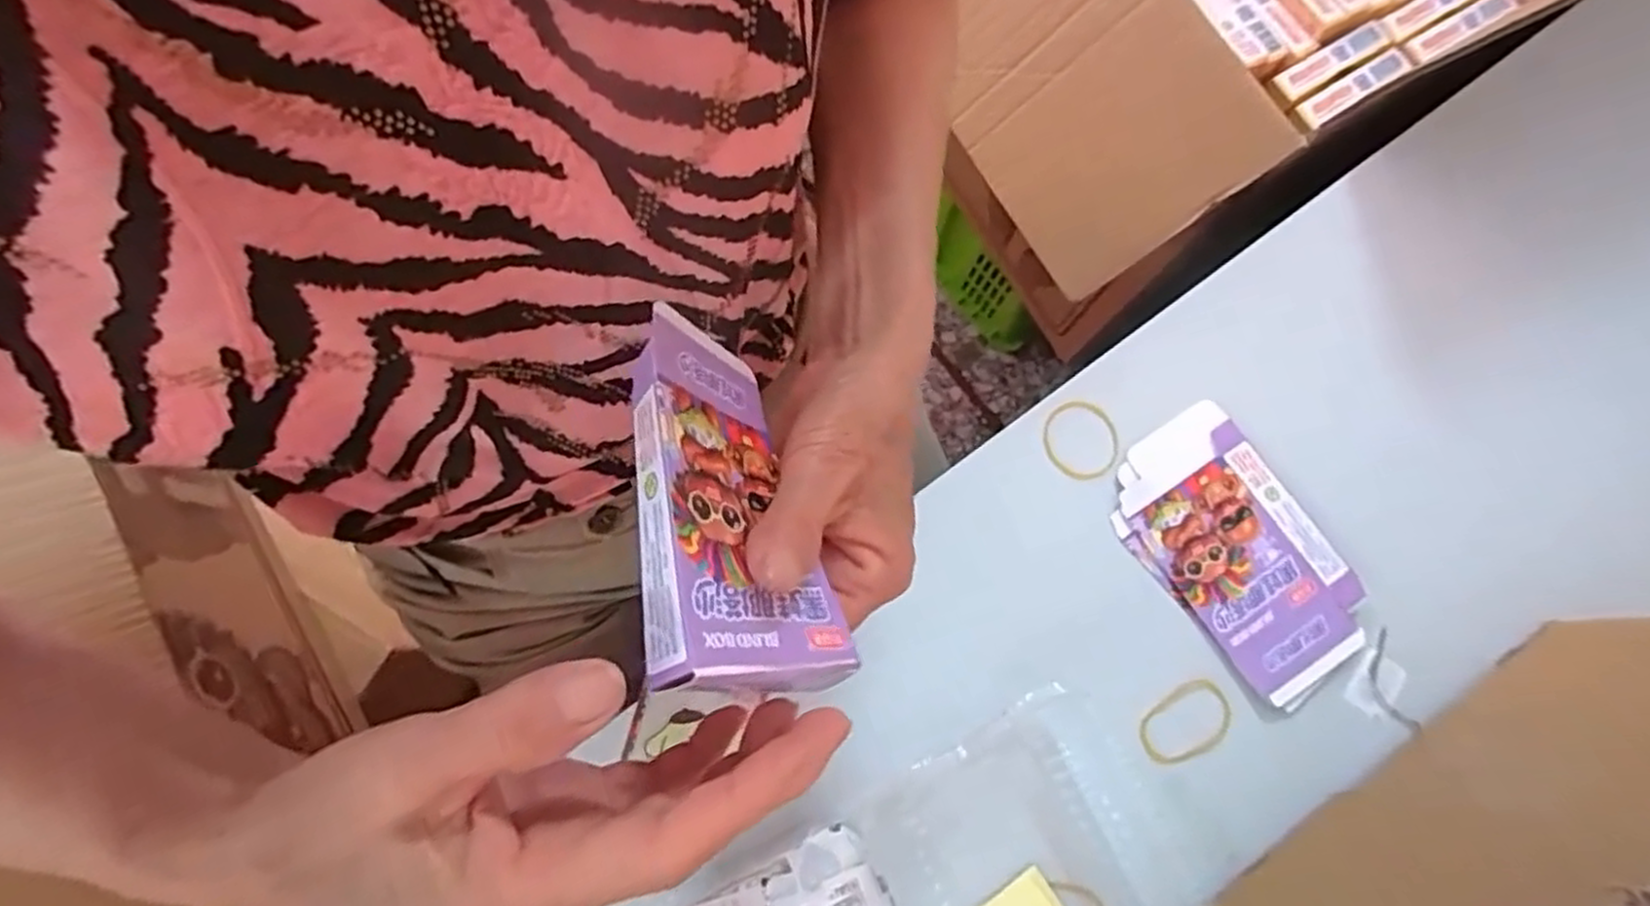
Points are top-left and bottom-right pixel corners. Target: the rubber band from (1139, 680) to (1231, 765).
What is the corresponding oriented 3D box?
[{"bbox_3d":[0.188,0.142,0.403,0.051,0.004,0.034,-30,84,-4],"label":"rubber band"}]

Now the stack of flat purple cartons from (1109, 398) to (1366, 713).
[{"bbox_3d":[0.222,0.053,0.418,0.089,0.007,0.148,-32,78,-8],"label":"stack of flat purple cartons"}]

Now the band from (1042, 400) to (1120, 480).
[{"bbox_3d":[0.143,-0.007,0.435,0.042,0.004,0.045,0,76,0],"label":"band"}]

